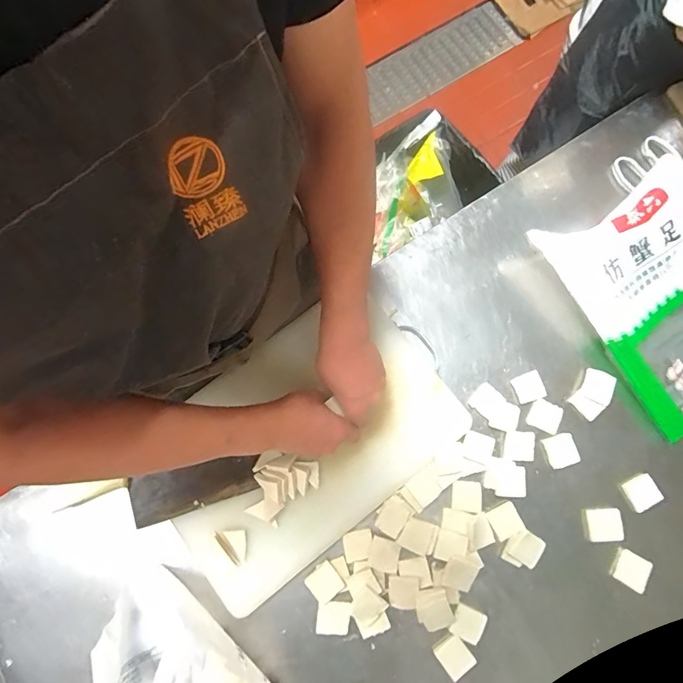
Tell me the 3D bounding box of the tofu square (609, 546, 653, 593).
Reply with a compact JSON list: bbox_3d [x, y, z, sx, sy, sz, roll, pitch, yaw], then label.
[{"bbox_3d":[0.414,0.326,0.576,0.046,0.013,0.044,27,81,5],"label":"tofu square"}]

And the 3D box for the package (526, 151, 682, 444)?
[{"bbox_3d":[0.503,-0.081,0.613,0.275,0.086,0.355,-32,81,-5],"label":"package"}]

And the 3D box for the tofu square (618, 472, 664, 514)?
[{"bbox_3d":[0.445,0.224,0.601,0.049,0.007,0.046,-28,80,-4],"label":"tofu square"}]

